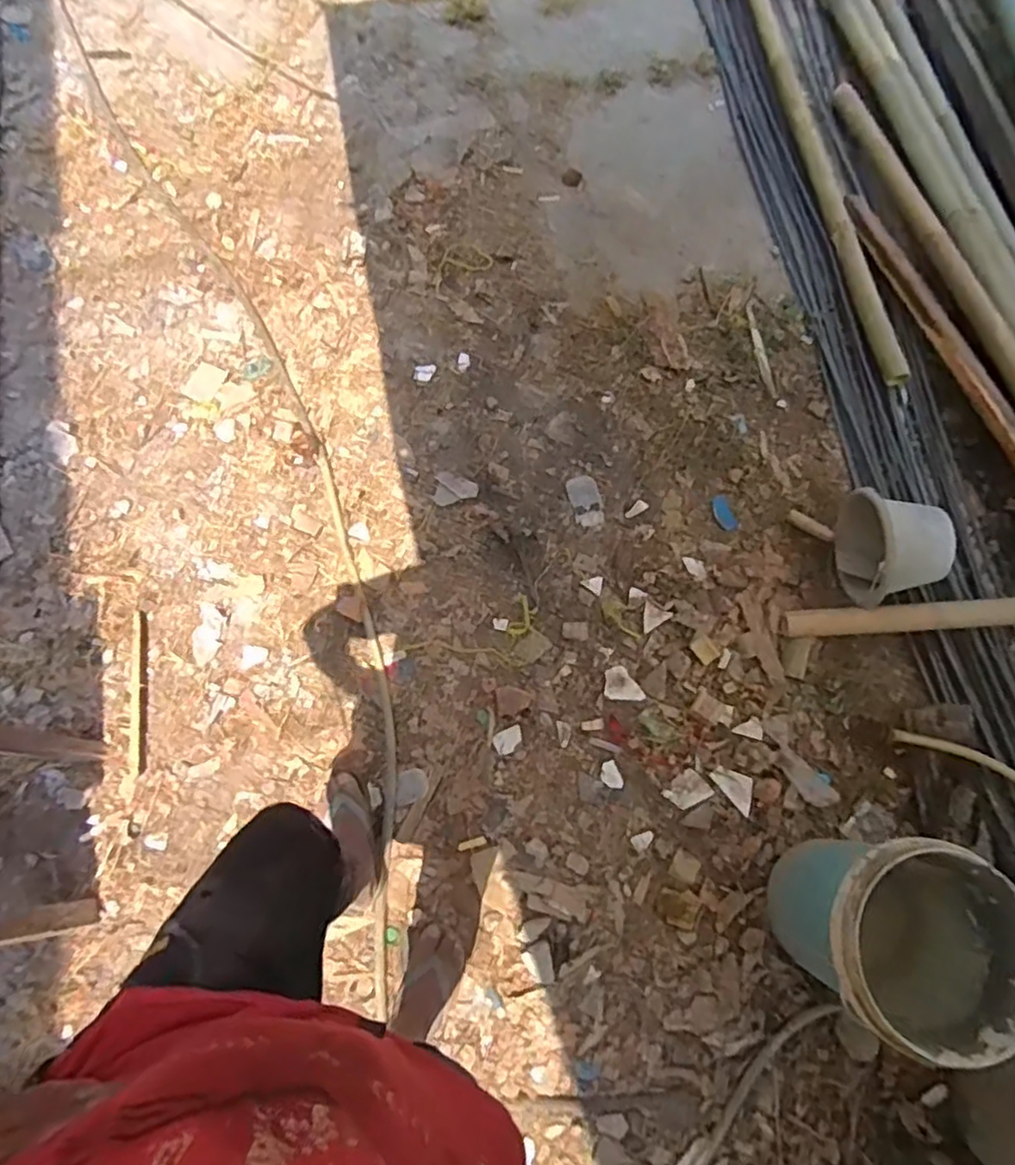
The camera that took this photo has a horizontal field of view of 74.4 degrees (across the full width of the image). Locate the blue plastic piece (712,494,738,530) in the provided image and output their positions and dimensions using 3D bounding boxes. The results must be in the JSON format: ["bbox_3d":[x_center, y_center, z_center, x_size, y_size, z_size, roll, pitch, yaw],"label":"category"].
[{"bbox_3d":[0.536,-0.173,1.659,0.043,0.008,0.094,-18,75,-8],"label":"blue plastic piece"}]

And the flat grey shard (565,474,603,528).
[{"bbox_3d":[0.193,-0.197,1.640,0.073,0.005,0.132,-11,74,-6],"label":"flat grey shard"}]

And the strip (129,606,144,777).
[{"bbox_3d":[-0.801,0.233,1.444,0.022,0.006,0.347,-6,73,-4],"label":"strip"}]

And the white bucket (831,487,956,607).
[{"bbox_3d":[0.873,-0.079,1.512,0.185,0.242,0.250,2,73,-2],"label":"white bucket"}]

